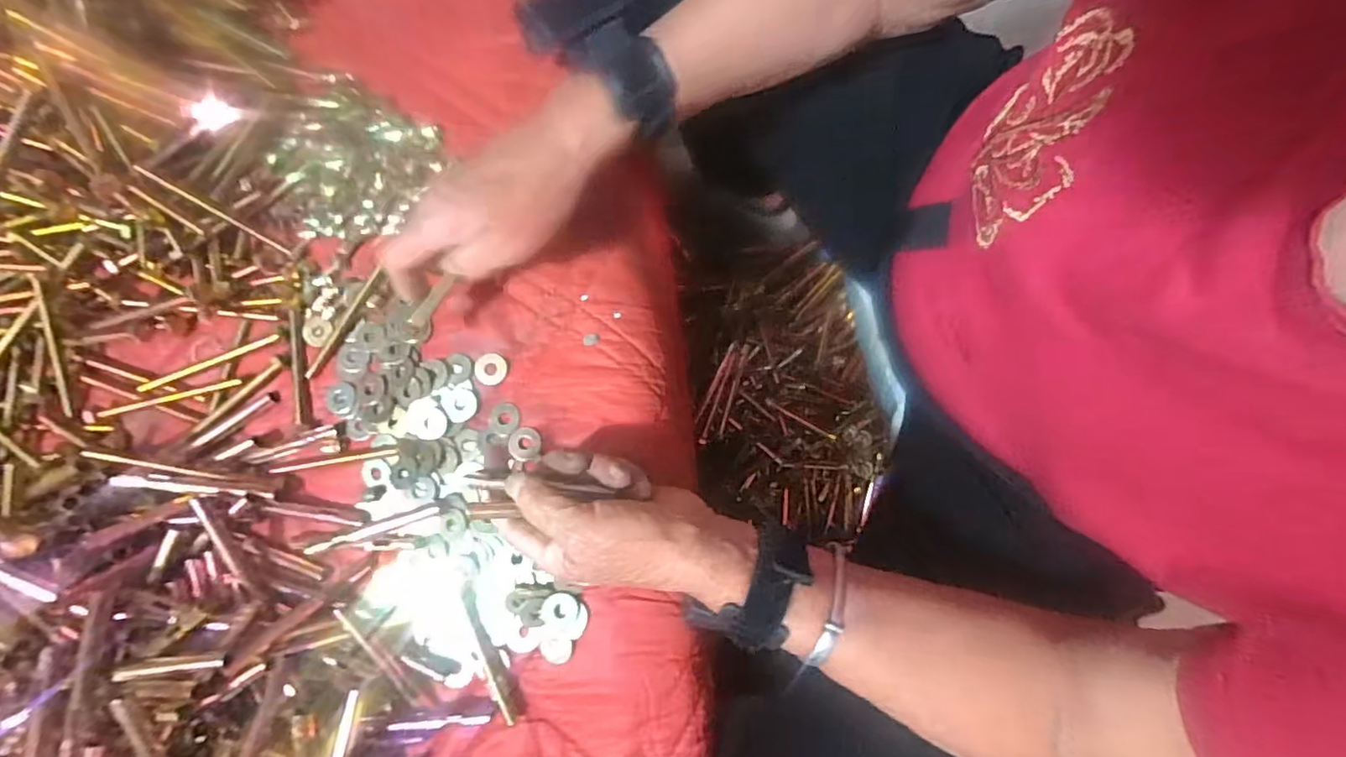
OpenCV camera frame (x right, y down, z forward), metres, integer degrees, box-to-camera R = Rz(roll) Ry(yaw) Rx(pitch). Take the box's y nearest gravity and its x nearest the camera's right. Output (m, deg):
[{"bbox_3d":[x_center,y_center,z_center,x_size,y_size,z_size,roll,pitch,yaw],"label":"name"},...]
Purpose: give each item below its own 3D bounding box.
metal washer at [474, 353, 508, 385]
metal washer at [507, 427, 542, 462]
[{"bbox_3d":[-0.125,-0.007,0.388,0.022,0.004,0.021,-1,81,3],"label":"metal washer"},{"bbox_3d":[-0.099,0.043,0.377,0.022,0.004,0.022,-1,81,3],"label":"metal washer"}]

